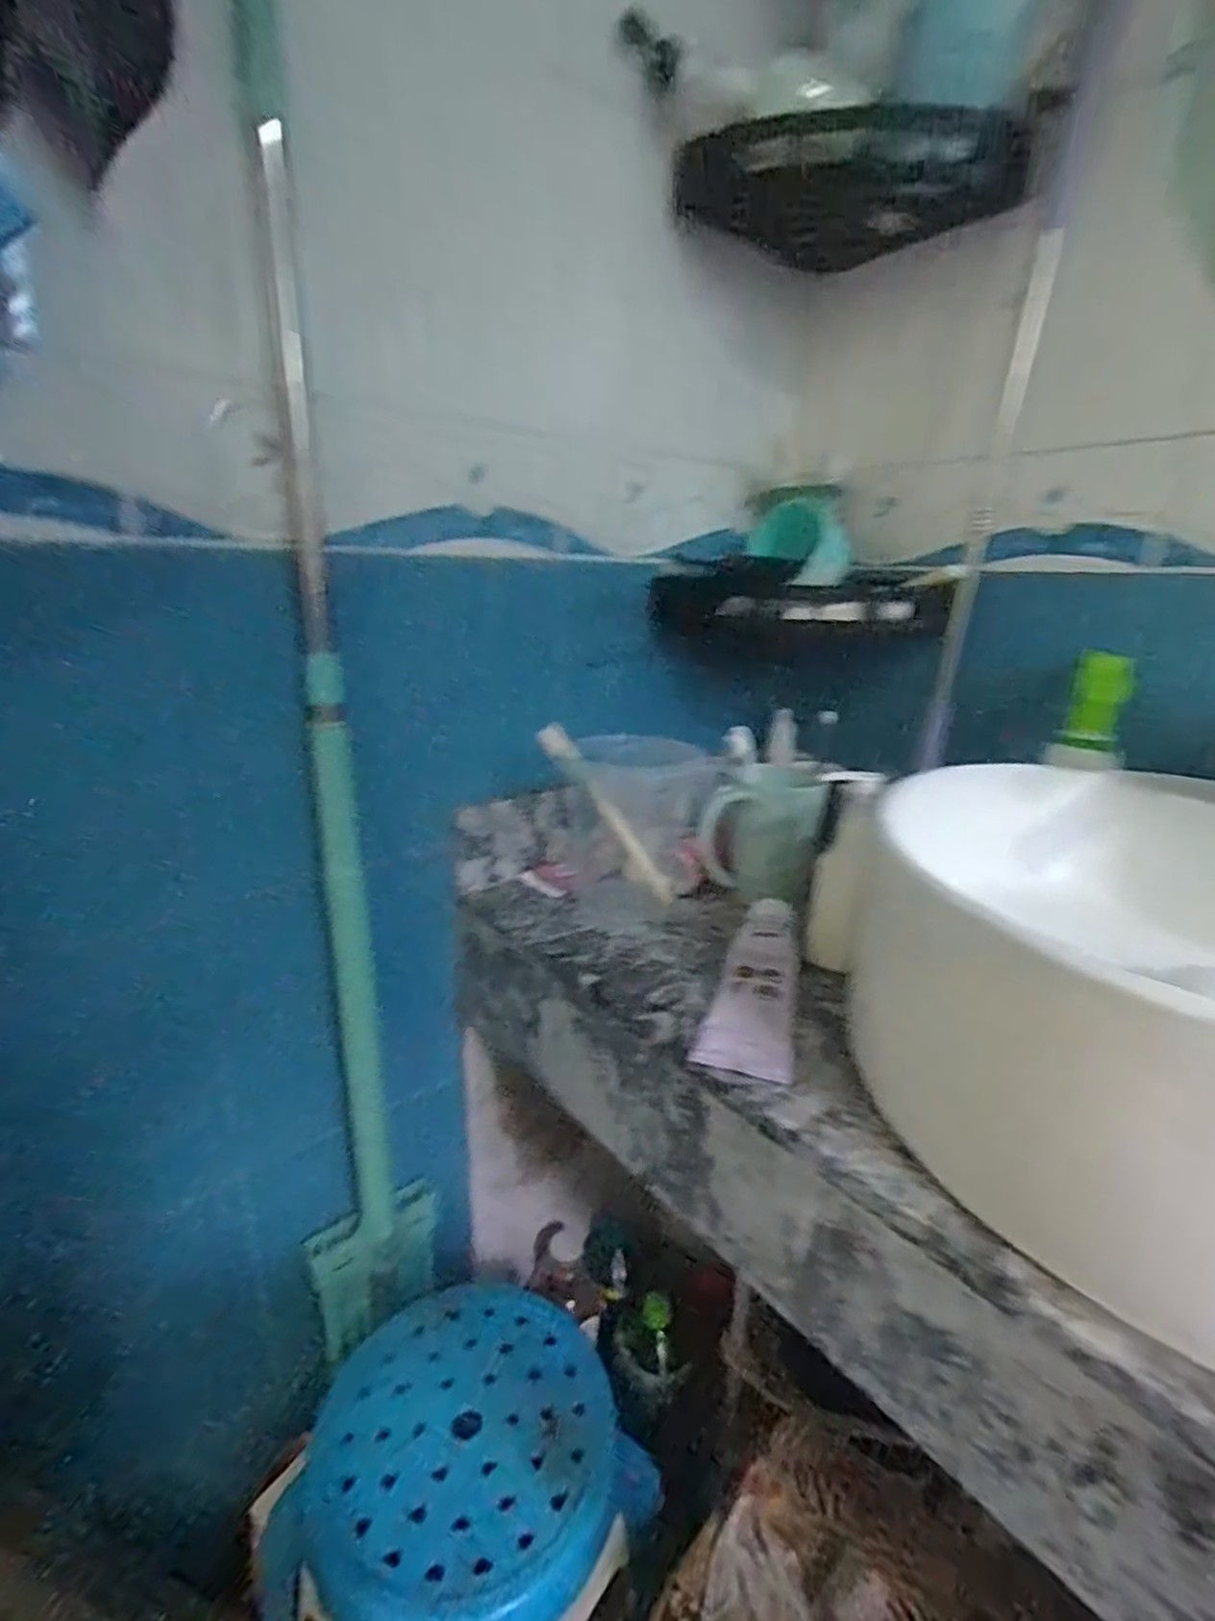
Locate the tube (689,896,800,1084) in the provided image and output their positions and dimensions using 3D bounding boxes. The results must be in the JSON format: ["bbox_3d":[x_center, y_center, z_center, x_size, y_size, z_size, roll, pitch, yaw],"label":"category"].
[{"bbox_3d":[0.107,0.117,0.511,0.057,0.034,0.183,7,18,18],"label":"tube"}]

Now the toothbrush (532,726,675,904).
[{"bbox_3d":[0.002,0.005,0.617,0.021,0.192,0.016,-37,24,-3],"label":"toothbrush"}]

